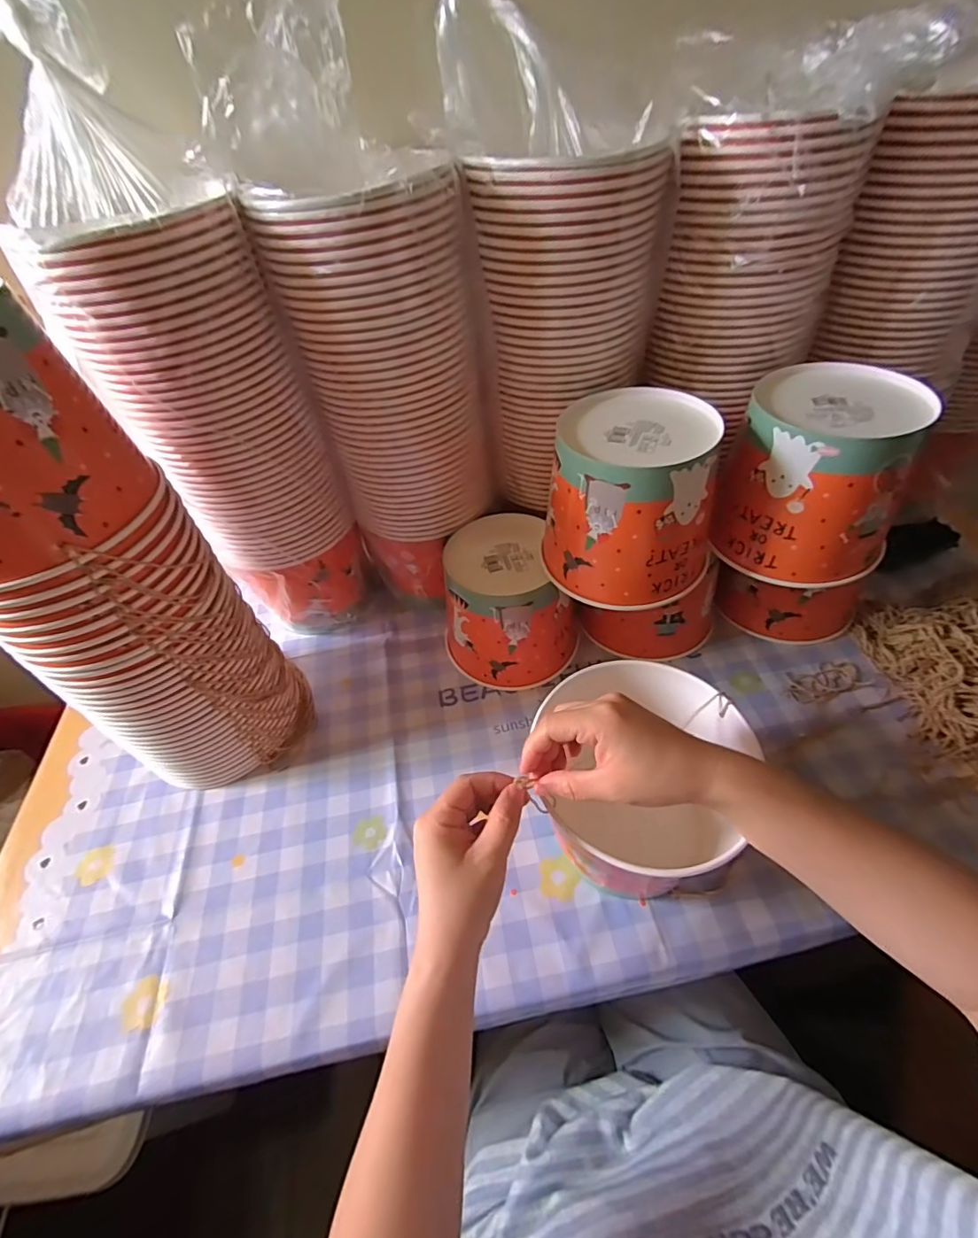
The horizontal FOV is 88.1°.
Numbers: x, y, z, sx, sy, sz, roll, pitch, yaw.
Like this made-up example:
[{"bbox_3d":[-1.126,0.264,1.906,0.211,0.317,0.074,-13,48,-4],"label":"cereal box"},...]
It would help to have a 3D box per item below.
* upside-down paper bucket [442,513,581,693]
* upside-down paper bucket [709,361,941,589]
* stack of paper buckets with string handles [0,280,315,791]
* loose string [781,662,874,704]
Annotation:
[{"bbox_3d":[0.022,-0.010,0.564,0.128,0.136,0.123,-4,47,4],"label":"upside-down paper bucket"},{"bbox_3d":[0.286,-0.125,0.448,0.139,0.137,0.124,20,55,22],"label":"upside-down paper bucket"},{"bbox_3d":[-0.298,-0.016,0.416,0.127,0.415,0.155,33,59,31],"label":"stack of paper buckets with string handles"},{"bbox_3d":[0.358,0.066,0.543,0.089,0.004,0.039,-13,47,-5],"label":"loose string"}]

